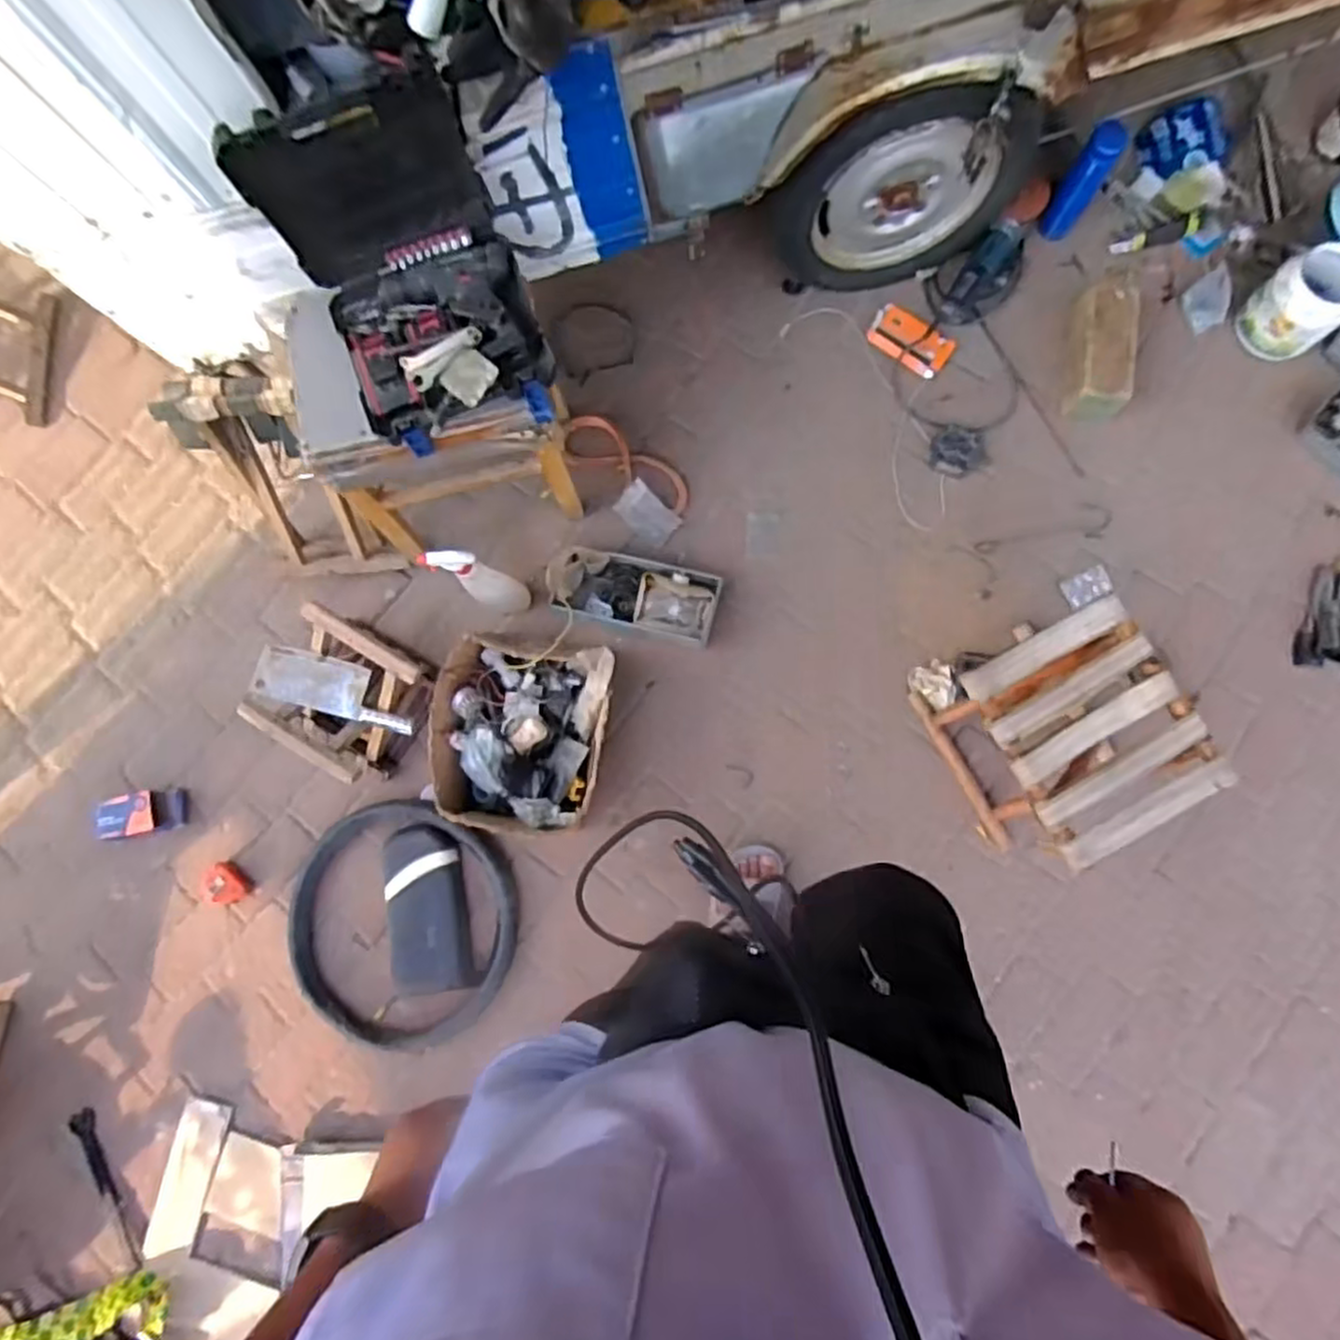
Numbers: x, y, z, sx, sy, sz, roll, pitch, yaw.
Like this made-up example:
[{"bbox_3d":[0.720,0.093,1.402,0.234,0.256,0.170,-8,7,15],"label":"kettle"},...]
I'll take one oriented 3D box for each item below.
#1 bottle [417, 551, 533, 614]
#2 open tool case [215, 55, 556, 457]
[{"bbox_3d":[-0.323,-0.155,1.304,0.095,0.291,0.062,22,85,7],"label":"bottle"},{"bbox_3d":[-0.336,-0.481,0.918,0.274,0.251,0.310,-20,81,1],"label":"open tool case"}]

